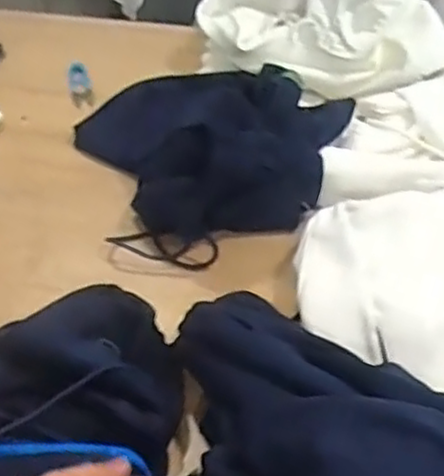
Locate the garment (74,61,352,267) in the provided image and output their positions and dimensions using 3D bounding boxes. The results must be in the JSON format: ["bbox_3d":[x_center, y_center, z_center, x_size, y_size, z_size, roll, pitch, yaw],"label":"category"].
[{"bbox_3d":[-0.005,-0.116,0.792,0.283,0.094,0.308,-14,40,-14],"label":"garment"}]

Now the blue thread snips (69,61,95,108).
[{"bbox_3d":[-0.198,-0.217,0.993,0.029,0.008,0.122,-10,39,-10],"label":"blue thread snips"}]

